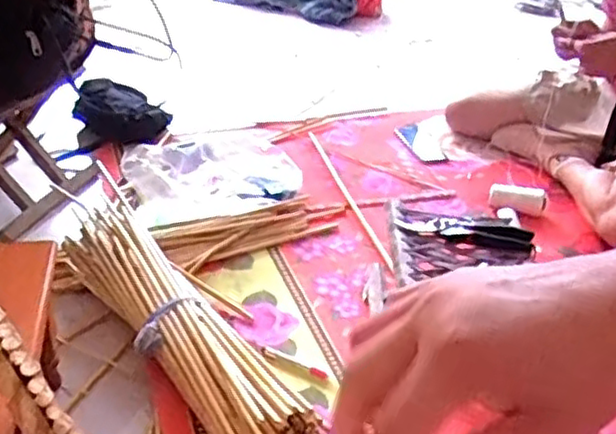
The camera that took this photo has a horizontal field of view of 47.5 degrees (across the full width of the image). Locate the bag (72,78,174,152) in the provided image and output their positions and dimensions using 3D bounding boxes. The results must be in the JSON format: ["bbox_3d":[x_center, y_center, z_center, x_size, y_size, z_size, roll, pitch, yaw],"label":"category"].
[{"bbox_3d":[-0.442,-0.240,1.649,0.219,0.128,0.101,5,35,1],"label":"bag"}]

